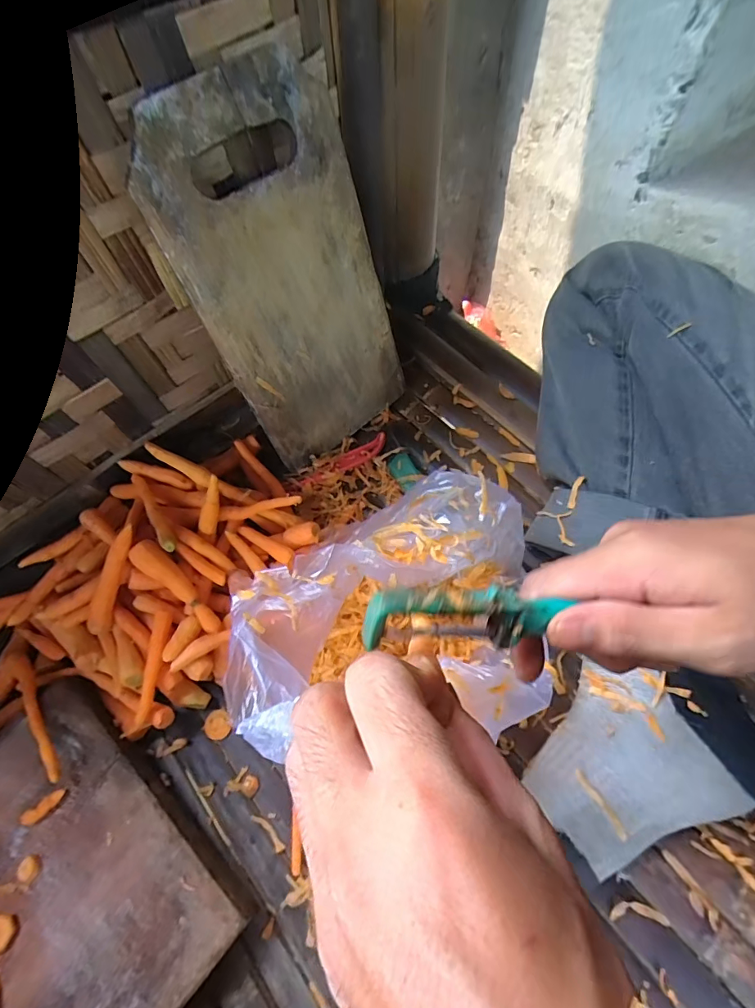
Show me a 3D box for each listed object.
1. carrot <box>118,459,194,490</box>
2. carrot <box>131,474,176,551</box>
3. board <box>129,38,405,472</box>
[{"bbox_3d":[-0.205,-0.029,0.428,0.070,0.011,0.013,15,68,9],"label":"carrot"},{"bbox_3d":[-0.195,0.005,0.400,0.012,0.010,0.103,-36,53,-12],"label":"carrot"},{"bbox_3d":[-0.065,-0.166,0.375,0.152,0.277,0.010,-38,49,-16],"label":"board"}]

